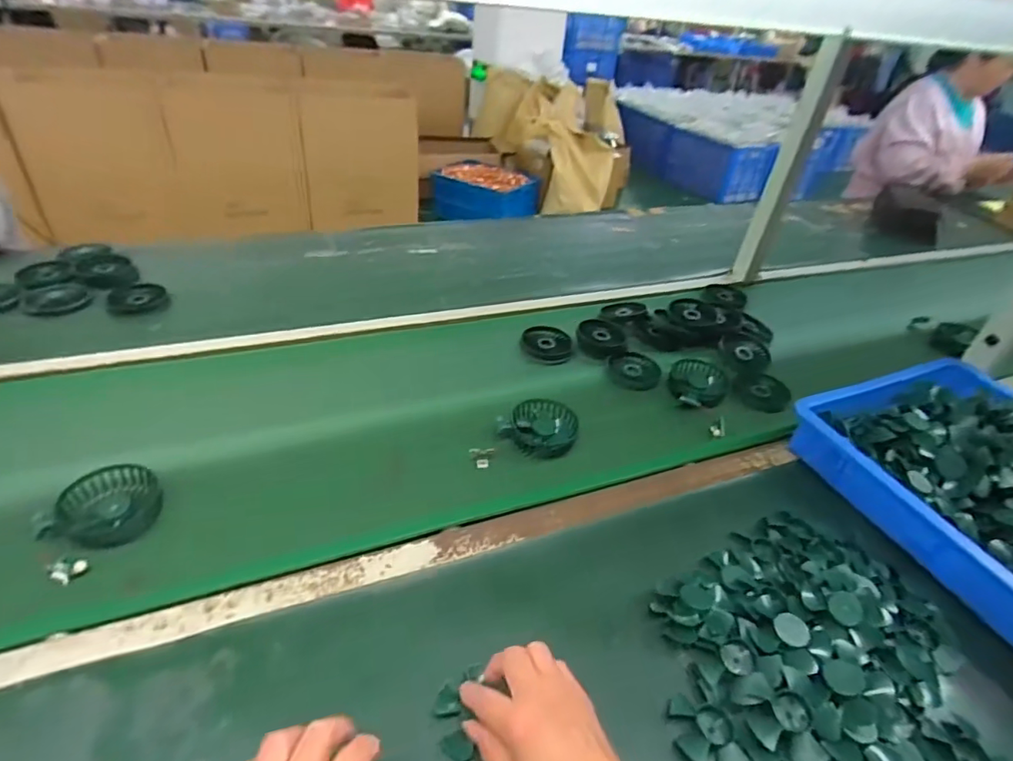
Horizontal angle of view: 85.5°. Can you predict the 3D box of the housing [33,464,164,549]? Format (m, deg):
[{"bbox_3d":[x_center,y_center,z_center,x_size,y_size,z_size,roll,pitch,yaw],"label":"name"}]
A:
[{"bbox_3d":[-0.410,0.130,0.557,0.101,0.029,0.080,-26,48,-36],"label":"housing"}]

